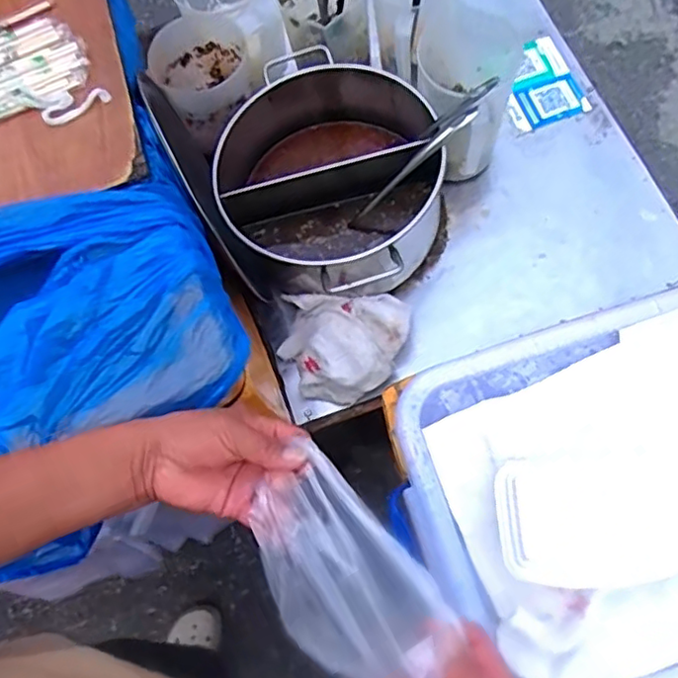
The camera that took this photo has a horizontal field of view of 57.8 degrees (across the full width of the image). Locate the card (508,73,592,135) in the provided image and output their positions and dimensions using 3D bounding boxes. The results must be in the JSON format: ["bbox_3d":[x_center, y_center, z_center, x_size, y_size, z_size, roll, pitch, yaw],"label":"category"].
[{"bbox_3d":[0.328,-0.375,0.976,0.120,0.007,0.080,-18,67,-1],"label":"card"}]

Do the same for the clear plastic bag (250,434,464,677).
[{"bbox_3d":[0.006,0.178,0.442,0.097,0.034,0.175,-39,73,-12],"label":"clear plastic bag"}]

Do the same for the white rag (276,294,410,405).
[{"bbox_3d":[0.010,0.009,0.831,0.176,0.062,0.145,-4,70,4],"label":"white rag"}]

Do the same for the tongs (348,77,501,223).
[{"bbox_3d":[0.102,-0.241,0.794,0.026,0.259,0.038,0,62,-42],"label":"tongs"}]

